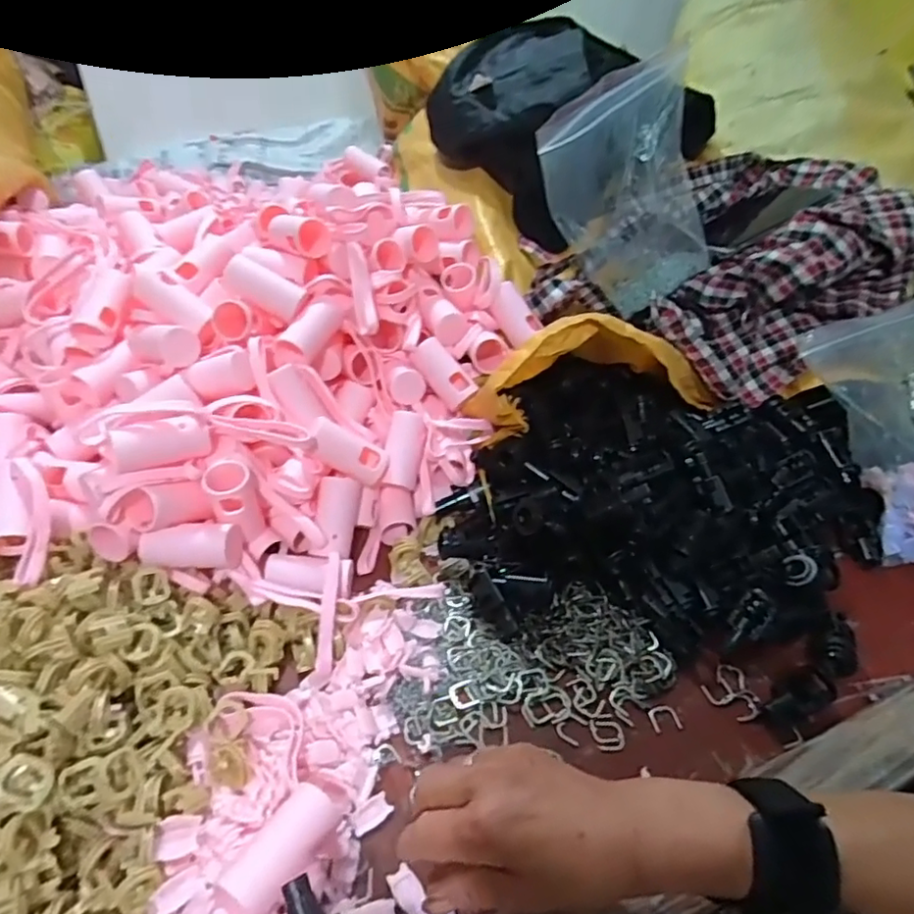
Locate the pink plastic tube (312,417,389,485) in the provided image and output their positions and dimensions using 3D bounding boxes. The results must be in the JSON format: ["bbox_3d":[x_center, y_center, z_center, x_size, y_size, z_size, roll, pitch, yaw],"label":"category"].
[{"bbox_3d":[-0.083,-0.004,0.465,0.066,0.021,0.026,35,38,-24],"label":"pink plastic tube"}]

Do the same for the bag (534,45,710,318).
[{"bbox_3d":[0.173,-0.257,0.581,0.171,0.223,0.067,-44,46,-2],"label":"bag"}]

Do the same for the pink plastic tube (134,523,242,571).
[{"bbox_3d":[-0.187,0.063,0.423,0.066,0.025,0.029,-7,46,-14],"label":"pink plastic tube"}]

